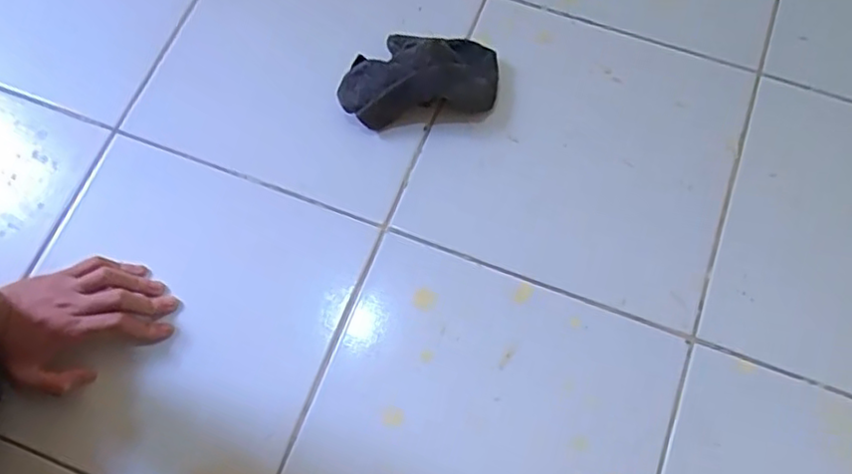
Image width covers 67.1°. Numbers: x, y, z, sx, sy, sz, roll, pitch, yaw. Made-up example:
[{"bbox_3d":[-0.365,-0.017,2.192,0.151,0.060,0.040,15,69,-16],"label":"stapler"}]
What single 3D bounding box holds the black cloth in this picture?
[{"bbox_3d":[-0.007,-0.161,0.641,0.158,0.048,0.090,-6,70,0],"label":"black cloth"}]

